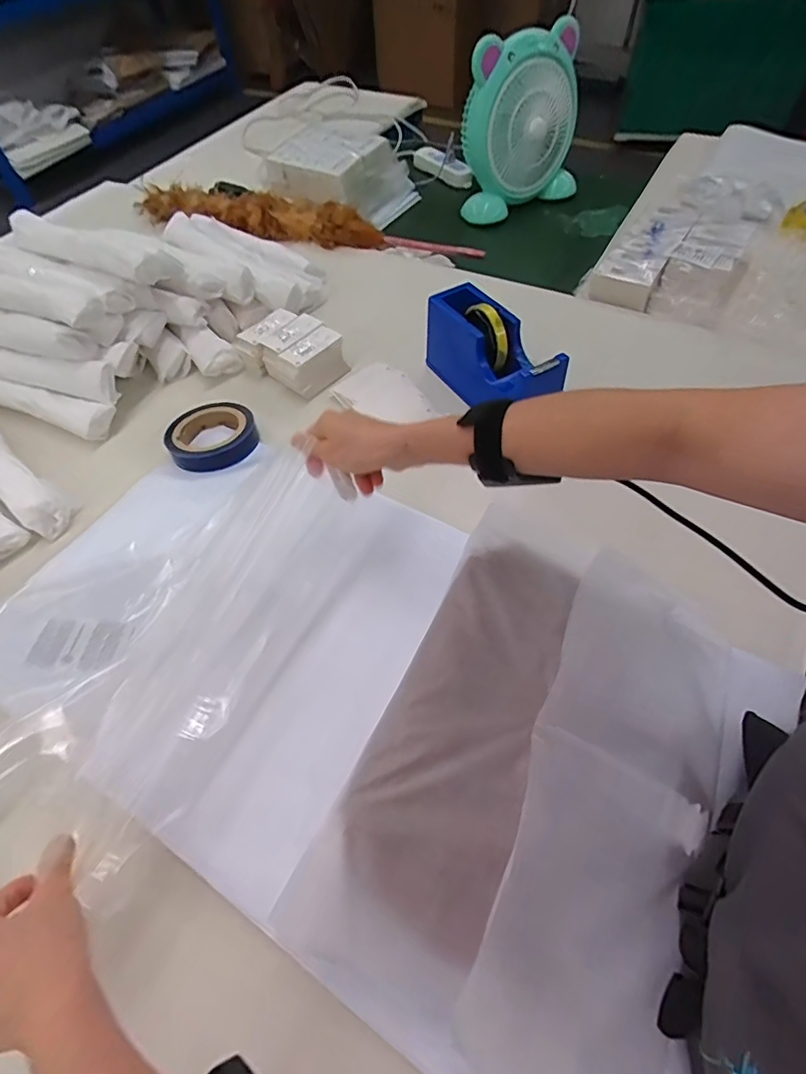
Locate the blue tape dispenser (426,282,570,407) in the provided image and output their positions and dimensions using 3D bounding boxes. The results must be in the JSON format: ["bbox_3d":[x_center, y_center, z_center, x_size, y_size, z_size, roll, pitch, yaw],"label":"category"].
[{"bbox_3d":[0.115,-0.227,0.674,0.072,0.123,0.208,-28,59,-14],"label":"blue tape dispenser"}]

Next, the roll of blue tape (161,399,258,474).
[{"bbox_3d":[-0.247,-0.130,0.669,0.113,0.038,0.104,-25,59,-13],"label":"roll of blue tape"}]

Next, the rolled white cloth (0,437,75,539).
[{"bbox_3d":[-0.518,-0.098,0.654,0.299,0.040,0.055,34,65,23],"label":"rolled white cloth"}]

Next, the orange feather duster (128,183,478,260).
[{"bbox_3d":[-0.190,-0.600,0.976,0.679,0.063,0.122,18,60,15],"label":"orange feather duster"}]

